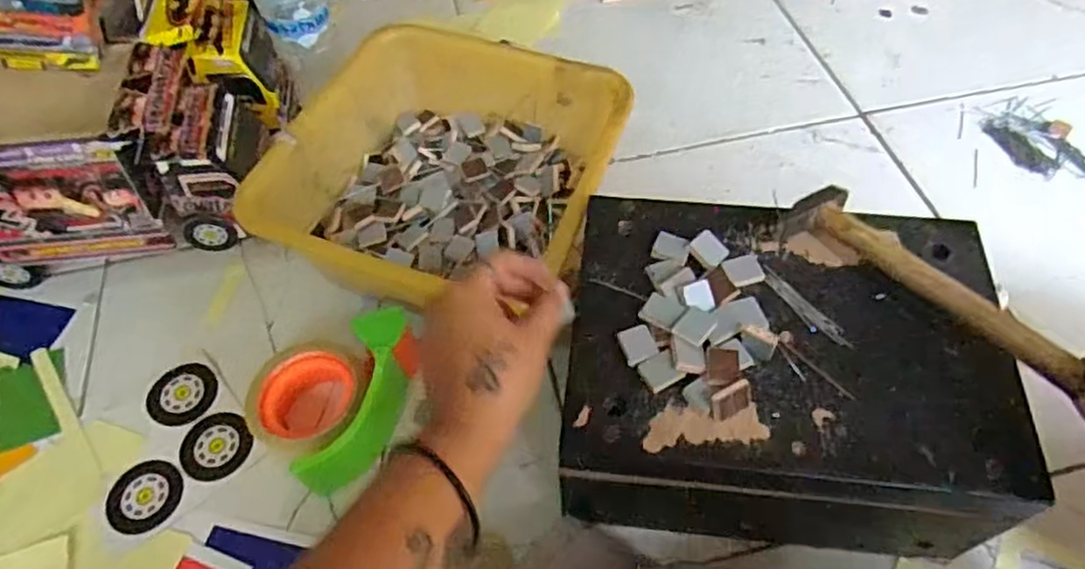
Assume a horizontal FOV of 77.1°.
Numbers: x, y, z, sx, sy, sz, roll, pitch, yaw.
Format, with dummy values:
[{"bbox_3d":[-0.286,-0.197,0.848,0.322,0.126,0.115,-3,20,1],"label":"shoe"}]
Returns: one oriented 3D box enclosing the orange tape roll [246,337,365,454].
[{"bbox_3d":[-0.186,0.093,0.553,0.082,0.053,0.087,-1,55,2],"label":"orange tape roll"}]

